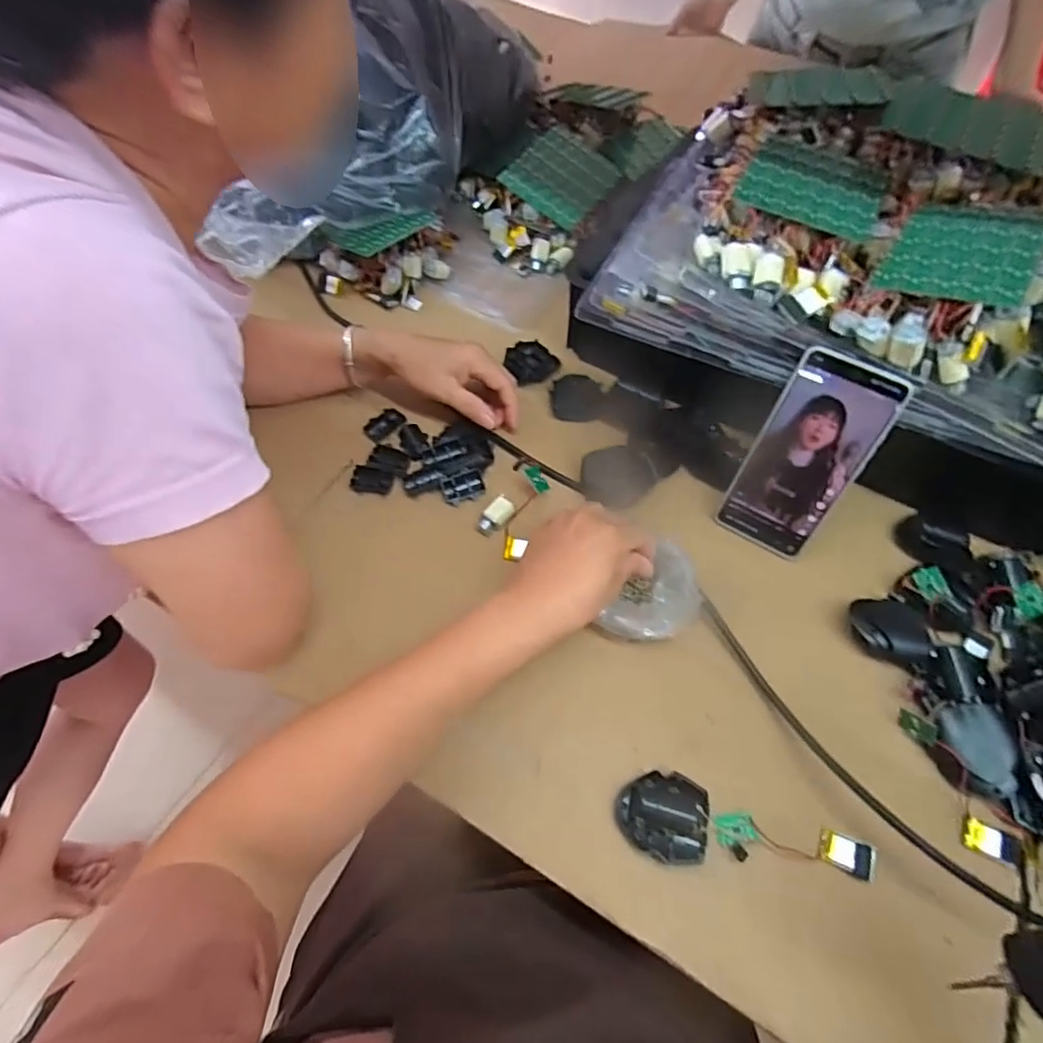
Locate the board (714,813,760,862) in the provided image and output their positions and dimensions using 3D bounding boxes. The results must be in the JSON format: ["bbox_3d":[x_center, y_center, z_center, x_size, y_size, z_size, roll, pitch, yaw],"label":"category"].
[{"bbox_3d":[0.145,0.212,0.388,0.026,0.006,0.028,-9,44,3],"label":"board"}]

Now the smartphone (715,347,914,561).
[{"bbox_3d":[0.227,-0.048,0.464,0.079,0.165,0.006,31,35,19],"label":"smartphone"}]

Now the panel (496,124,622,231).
[{"bbox_3d":[0.049,-0.419,0.700,0.109,0.010,0.125,37,67,1],"label":"panel"}]

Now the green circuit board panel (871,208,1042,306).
[{"bbox_3d":[0.315,-0.191,0.410,0.089,0.007,0.121,25,60,31],"label":"green circuit board panel"}]

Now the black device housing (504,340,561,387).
[{"bbox_3d":[0.010,-0.170,0.617,0.053,0.011,0.053,-32,65,-18],"label":"black device housing"}]

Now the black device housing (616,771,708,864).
[{"bbox_3d":[0.096,0.198,0.387,0.057,0.024,0.052,8,60,4],"label":"black device housing"}]

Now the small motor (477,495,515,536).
[{"bbox_3d":[-0.023,-0.004,0.504,0.019,0.012,0.037,35,65,18],"label":"small motor"}]

